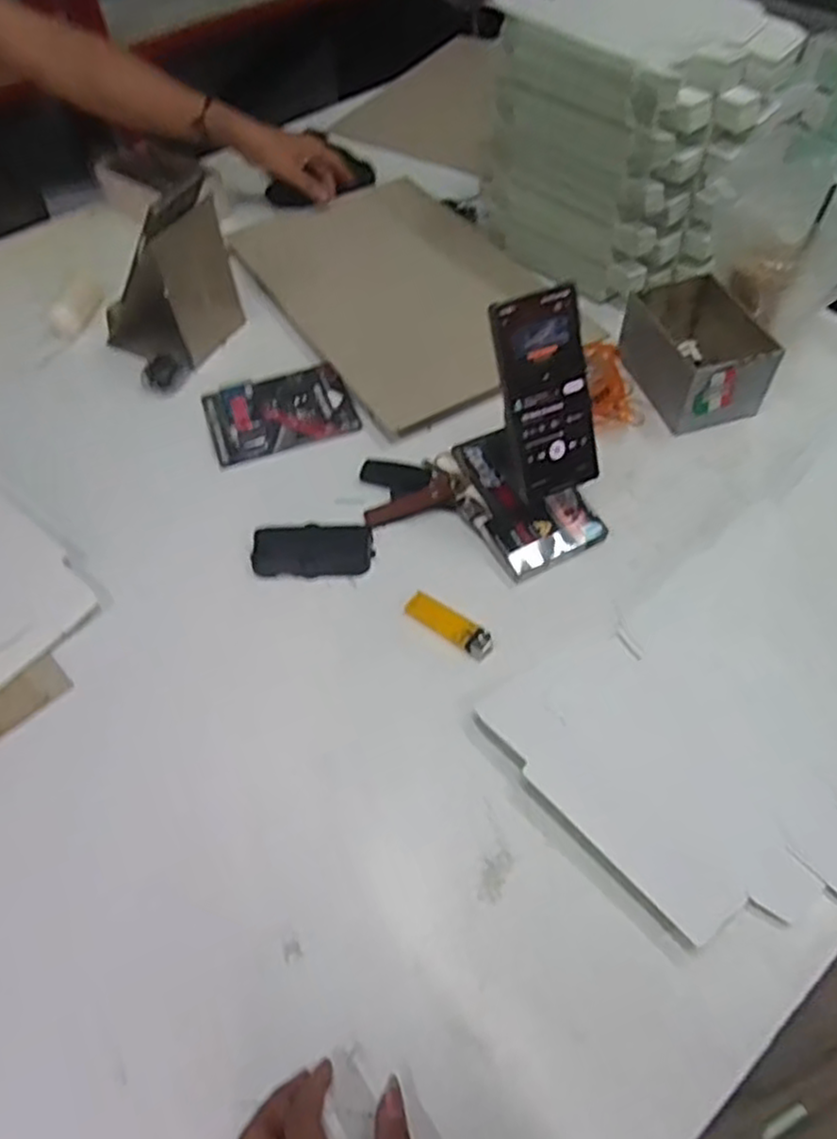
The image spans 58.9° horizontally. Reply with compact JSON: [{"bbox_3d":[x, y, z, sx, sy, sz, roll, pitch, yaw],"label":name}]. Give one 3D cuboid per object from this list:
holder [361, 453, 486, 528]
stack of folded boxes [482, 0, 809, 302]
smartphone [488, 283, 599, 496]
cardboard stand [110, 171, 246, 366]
[{"bbox_3d":[0.002,-0.085,0.709,0.109,0.014,0.085,-6,55,-1],"label":"holder"},{"bbox_3d":[0.217,-0.490,0.848,0.204,0.239,0.277,-28,58,-16],"label":"stack of folded boxes"},{"bbox_3d":[0.107,-0.142,0.607,0.073,0.161,0.006,-20,24,-11],"label":"smartphone"},{"bbox_3d":[-0.271,-0.310,0.787,0.150,0.170,0.082,-21,56,-11],"label":"cardboard stand"}]

